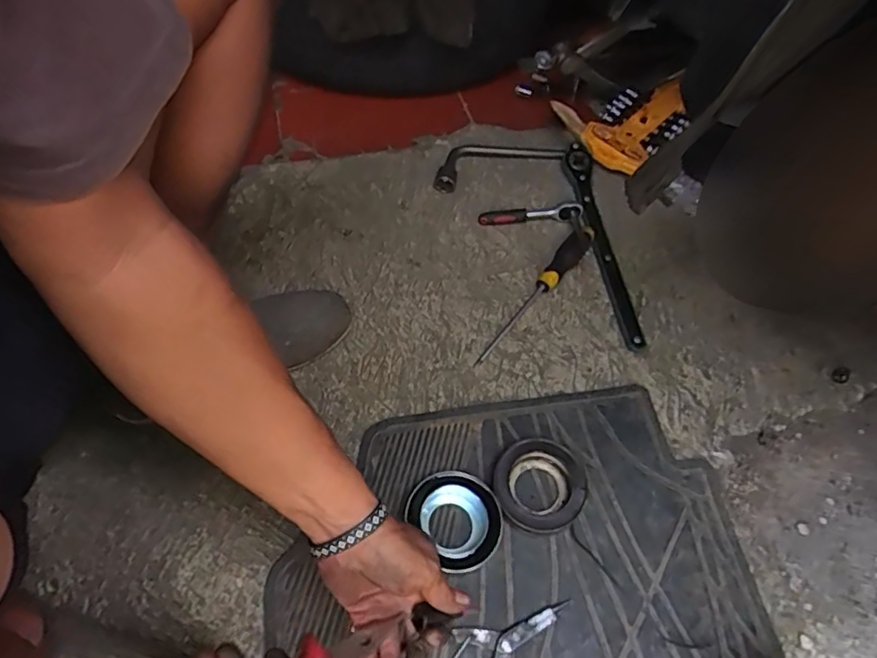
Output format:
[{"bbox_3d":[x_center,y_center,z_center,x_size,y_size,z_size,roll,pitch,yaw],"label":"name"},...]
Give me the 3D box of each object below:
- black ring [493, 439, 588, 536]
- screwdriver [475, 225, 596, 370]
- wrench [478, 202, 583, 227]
[{"bbox_3d":[0.103,0.162,0.577,0.089,0.031,0.090,1,58,-1],"label":"black ring"},{"bbox_3d":[0.128,-0.043,0.704,0.036,0.033,0.239,30,62,16],"label":"screwdriver"},{"bbox_3d":[0.127,-0.160,0.776,0.138,0.027,0.022,0,58,-1],"label":"wrench"}]

